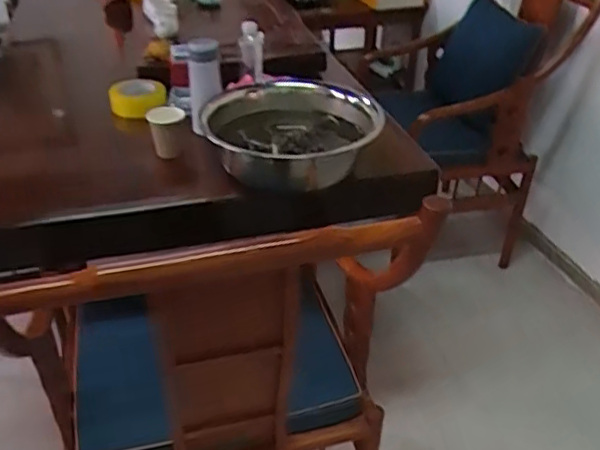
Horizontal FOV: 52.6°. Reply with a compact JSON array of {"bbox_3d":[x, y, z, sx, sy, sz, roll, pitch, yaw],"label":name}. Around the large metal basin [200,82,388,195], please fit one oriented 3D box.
[{"bbox_3d":[-0.024,-0.186,1.252,0.323,0.142,0.393,-9,36,-14],"label":"large metal basin"}]

